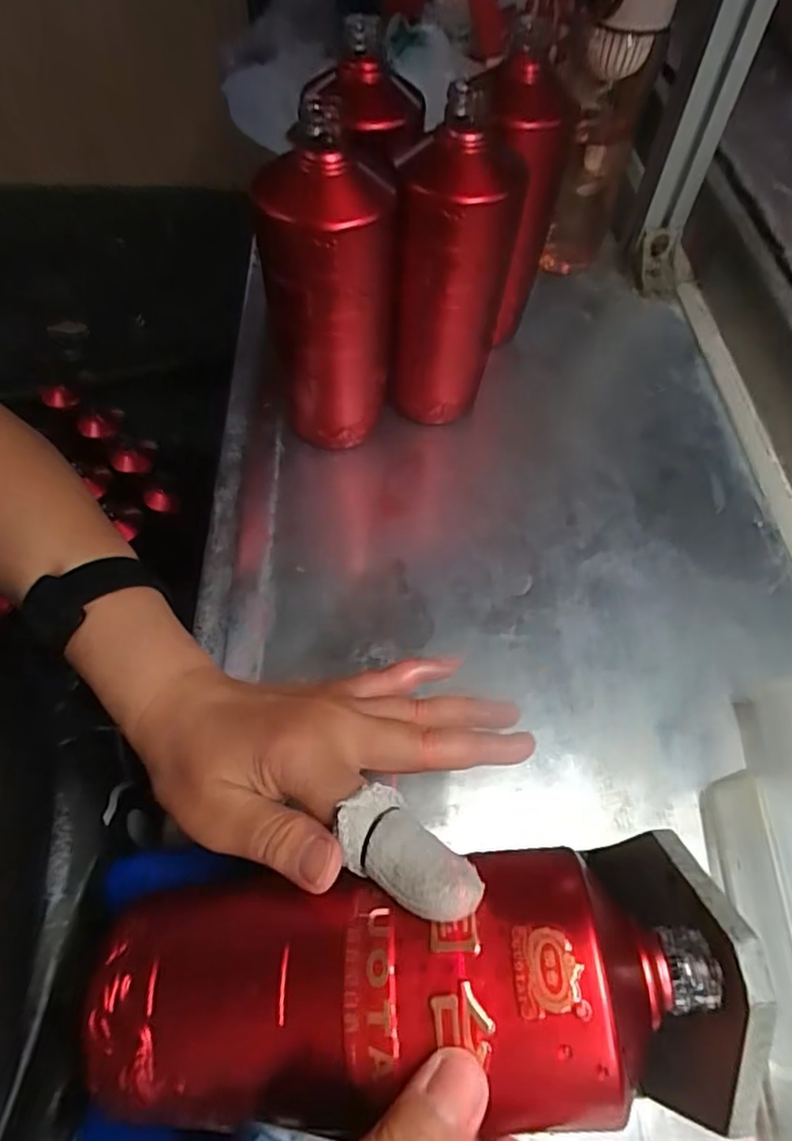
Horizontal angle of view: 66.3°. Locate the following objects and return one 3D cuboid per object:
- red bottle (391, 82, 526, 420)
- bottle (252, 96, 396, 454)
[{"bbox_3d":[0.037,-0.195,0.432,0.075,0.204,0.073,9,58,2],"label":"red bottle"},{"bbox_3d":[-0.043,-0.165,0.407,0.077,0.210,0.061,4,58,-1],"label":"bottle"}]

